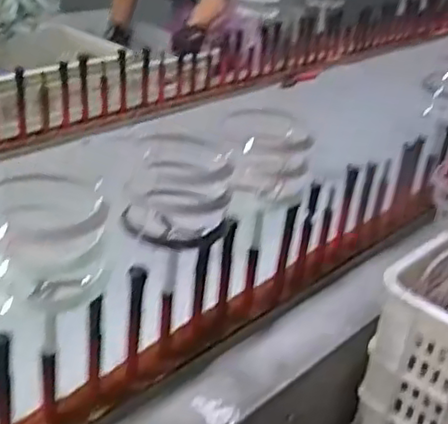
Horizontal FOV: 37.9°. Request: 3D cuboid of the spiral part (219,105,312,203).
[{"bbox_3d":[0.047,-0.067,0.777,0.095,0.083,0.085,-8,37,-13],"label":"spiral part"}]

